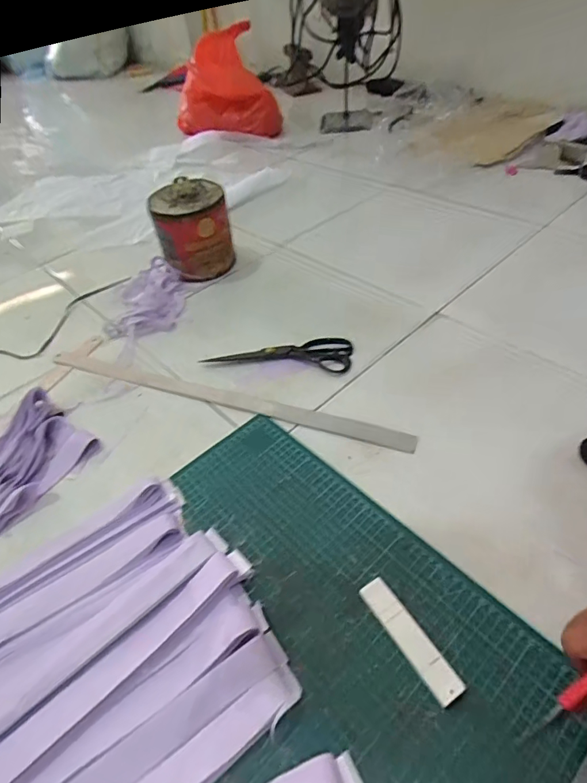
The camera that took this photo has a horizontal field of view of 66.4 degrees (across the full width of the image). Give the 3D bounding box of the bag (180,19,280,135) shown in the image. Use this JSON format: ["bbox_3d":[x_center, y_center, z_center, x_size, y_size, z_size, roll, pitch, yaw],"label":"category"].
[{"bbox_3d":[-0.221,-0.965,1.437,0.328,0.312,0.150,-9,46,-2],"label":"bag"}]

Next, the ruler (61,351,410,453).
[{"bbox_3d":[-0.120,0.004,0.681,0.598,0.010,0.031,12,49,18],"label":"ruler"}]

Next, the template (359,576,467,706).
[{"bbox_3d":[0.110,0.234,0.429,0.025,0.011,0.117,-28,49,-19],"label":"template"}]

